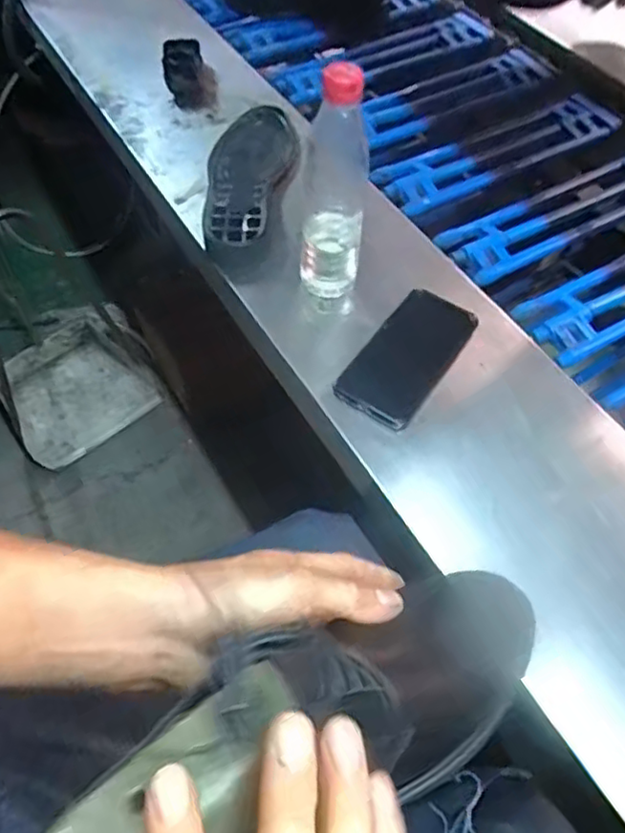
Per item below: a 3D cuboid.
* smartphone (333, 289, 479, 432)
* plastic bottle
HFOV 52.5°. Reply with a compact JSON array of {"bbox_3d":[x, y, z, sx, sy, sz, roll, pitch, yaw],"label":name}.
[{"bbox_3d":[0.093,-0.060,0.627,0.076,0.012,0.165,30,61,18],"label":"smartphone"},{"bbox_3d":[0.018,-0.198,0.583,0.057,0.222,0.052,9,57,5],"label":"plastic bottle"}]

